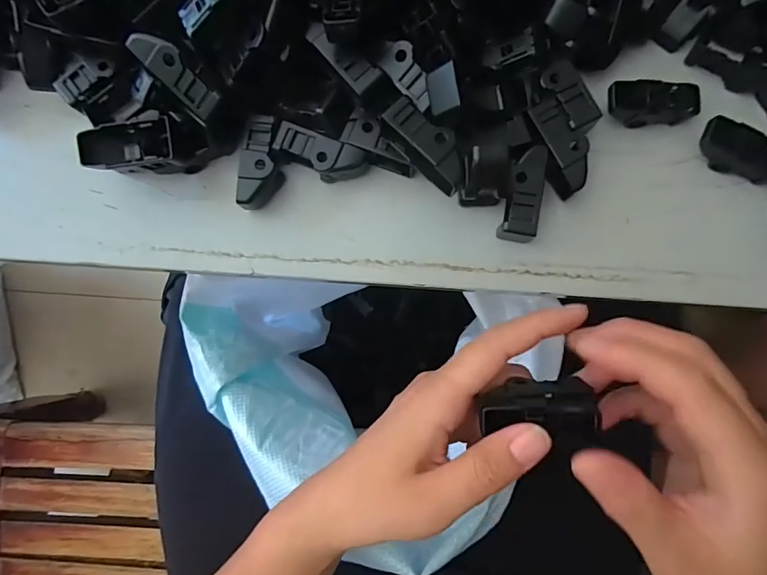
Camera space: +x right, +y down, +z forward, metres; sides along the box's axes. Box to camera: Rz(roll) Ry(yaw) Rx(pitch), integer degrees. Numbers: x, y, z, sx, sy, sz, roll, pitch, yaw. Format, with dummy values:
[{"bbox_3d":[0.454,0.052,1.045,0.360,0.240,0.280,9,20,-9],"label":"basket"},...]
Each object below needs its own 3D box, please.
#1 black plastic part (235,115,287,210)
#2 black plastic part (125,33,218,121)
[{"bbox_3d":[-0.065,-0.065,0.251,0.017,0.025,0.048,11,86,5],"label":"black plastic part"},{"bbox_3d":[-0.098,-0.102,0.220,0.018,0.010,0.046,-32,112,26],"label":"black plastic part"}]

